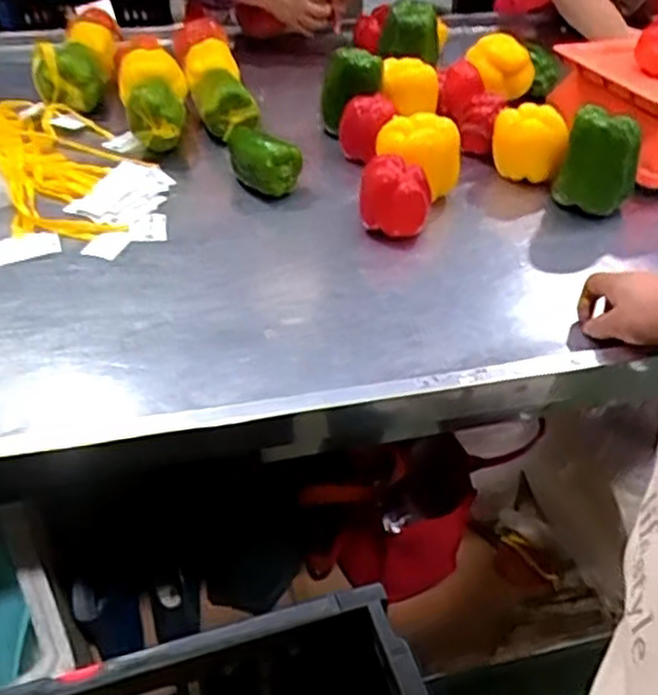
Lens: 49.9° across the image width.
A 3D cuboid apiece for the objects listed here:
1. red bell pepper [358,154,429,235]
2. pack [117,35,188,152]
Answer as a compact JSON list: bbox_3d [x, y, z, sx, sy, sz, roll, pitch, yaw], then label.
[{"bbox_3d":[0.077,-0.178,0.826,0.080,0.070,0.066,7,40,6],"label":"red bell pepper"},{"bbox_3d":[-0.260,-0.388,1.047,0.099,0.079,0.286,-10,41,-15],"label":"pack"}]

